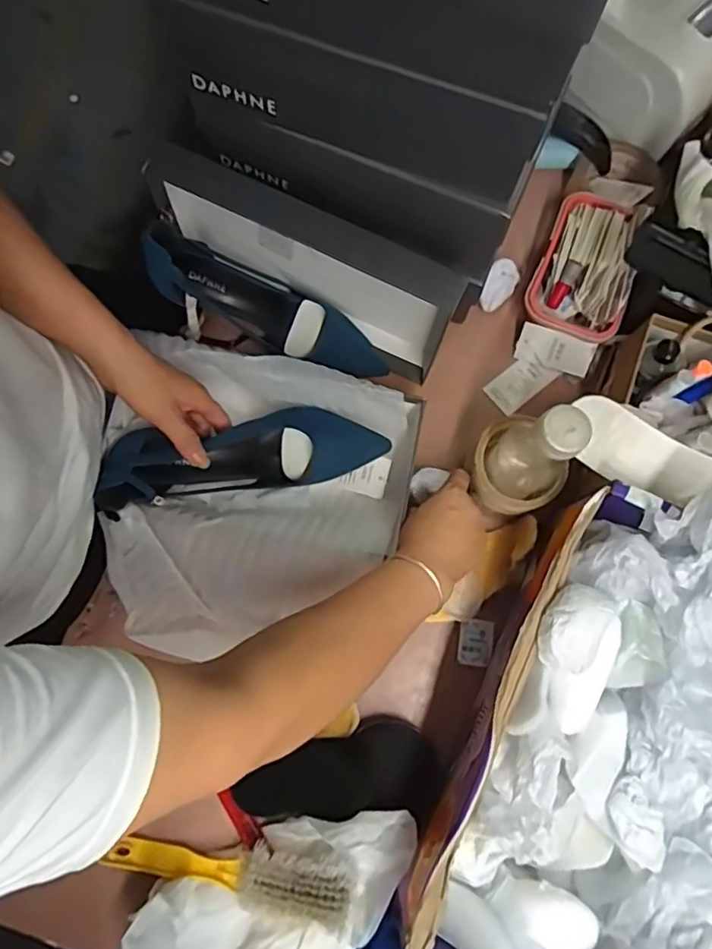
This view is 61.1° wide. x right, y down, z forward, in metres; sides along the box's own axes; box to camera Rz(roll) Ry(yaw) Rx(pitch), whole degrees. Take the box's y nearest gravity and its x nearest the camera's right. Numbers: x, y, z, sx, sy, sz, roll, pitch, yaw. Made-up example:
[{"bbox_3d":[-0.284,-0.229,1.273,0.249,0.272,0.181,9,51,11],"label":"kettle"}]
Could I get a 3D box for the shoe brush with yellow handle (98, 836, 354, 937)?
[{"bbox_3d":[-0.112,0.351,0.527,0.216,0.033,0.057,3,77,13],"label":"shoe brush with yellow handle"}]

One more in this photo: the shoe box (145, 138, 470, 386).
[{"bbox_3d":[-0.046,-0.197,0.598,0.296,0.169,0.050,25,78,4],"label":"shoe box"}]

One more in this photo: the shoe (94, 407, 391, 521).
[{"bbox_3d":[-0.107,-0.016,0.580,0.264,0.074,0.074,-9,77,-19],"label":"shoe"}]

